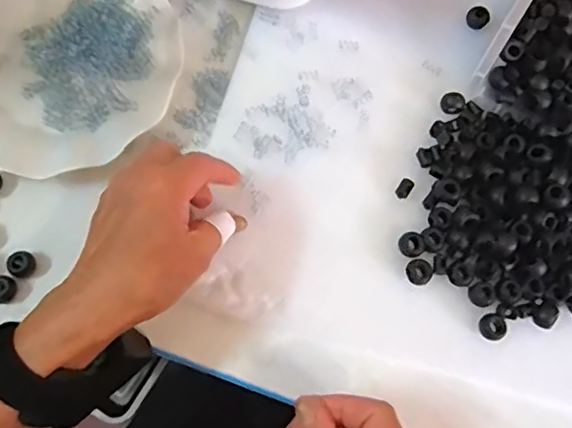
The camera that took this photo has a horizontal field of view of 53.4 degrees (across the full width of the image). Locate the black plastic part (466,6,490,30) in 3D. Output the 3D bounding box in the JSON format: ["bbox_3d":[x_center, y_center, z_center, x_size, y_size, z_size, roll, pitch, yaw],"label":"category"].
[{"bbox_3d":[0.154,-0.157,0.455,0.017,0.013,0.014,24,73,4],"label":"black plastic part"}]

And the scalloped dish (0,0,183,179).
[{"bbox_3d":[-0.172,-0.114,0.429,0.179,0.028,0.176,1,73,-3],"label":"scalloped dish"}]

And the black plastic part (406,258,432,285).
[{"bbox_3d":[0.091,0.039,0.389,0.017,0.006,0.017,43,75,10],"label":"black plastic part"}]

